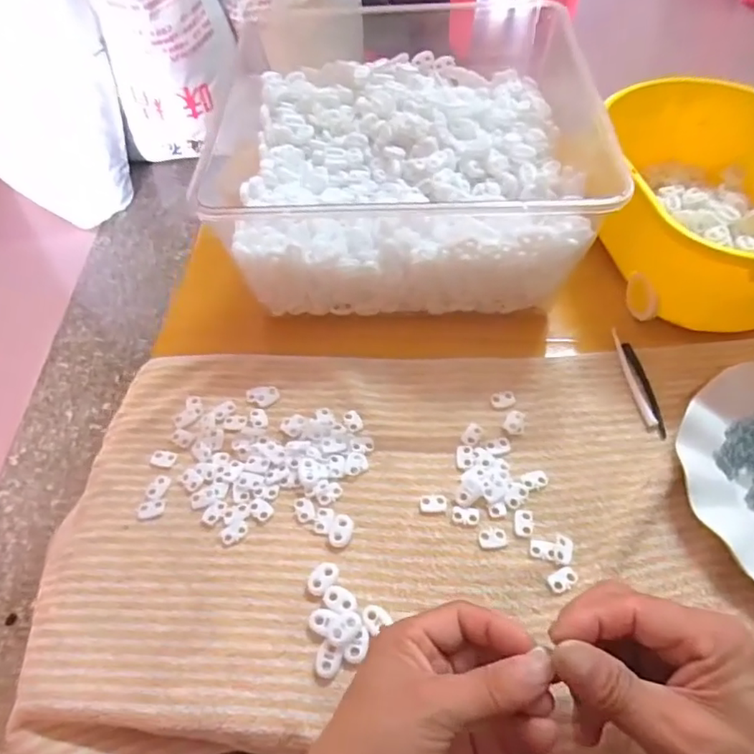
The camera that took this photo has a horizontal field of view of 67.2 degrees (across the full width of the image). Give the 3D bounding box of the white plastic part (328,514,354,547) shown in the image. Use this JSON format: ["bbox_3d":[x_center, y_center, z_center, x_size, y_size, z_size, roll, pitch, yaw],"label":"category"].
[{"bbox_3d":[-0.024,0.106,0.392,0.015,0.006,0.023,8,56,8],"label":"white plastic part"}]

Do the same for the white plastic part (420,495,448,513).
[{"bbox_3d":[0.040,0.090,0.403,0.019,0.005,0.012,-5,55,-1],"label":"white plastic part"}]

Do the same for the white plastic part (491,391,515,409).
[{"bbox_3d":[0.099,0.017,0.446,0.020,0.005,0.013,-16,56,-8],"label":"white plastic part"}]

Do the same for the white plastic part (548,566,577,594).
[{"bbox_3d":[0.121,0.130,0.366,0.020,0.004,0.012,-22,57,-13],"label":"white plastic part"}]

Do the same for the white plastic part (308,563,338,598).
[{"bbox_3d":[-0.035,0.132,0.372,0.022,0.006,0.014,-40,62,-22],"label":"white plastic part"}]

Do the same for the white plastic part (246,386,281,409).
[{"bbox_3d":[-0.091,0.015,0.453,0.025,0.004,0.019,-7,55,-2],"label":"white plastic part"}]

